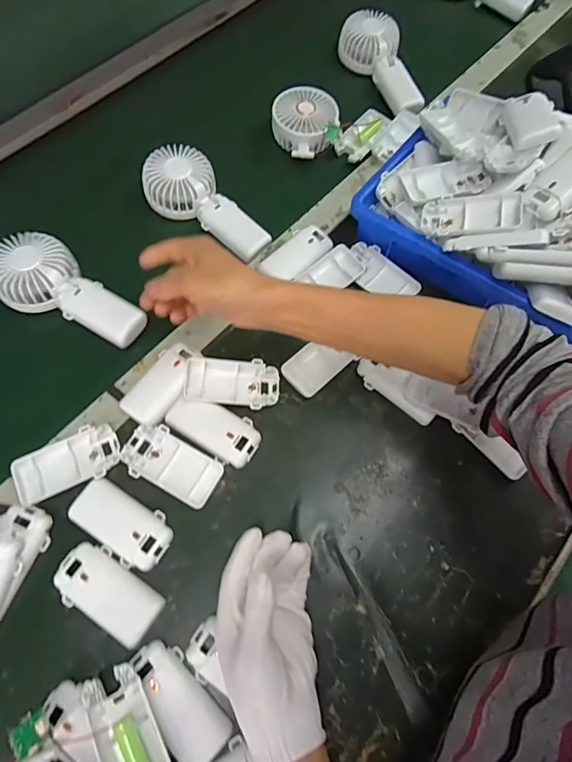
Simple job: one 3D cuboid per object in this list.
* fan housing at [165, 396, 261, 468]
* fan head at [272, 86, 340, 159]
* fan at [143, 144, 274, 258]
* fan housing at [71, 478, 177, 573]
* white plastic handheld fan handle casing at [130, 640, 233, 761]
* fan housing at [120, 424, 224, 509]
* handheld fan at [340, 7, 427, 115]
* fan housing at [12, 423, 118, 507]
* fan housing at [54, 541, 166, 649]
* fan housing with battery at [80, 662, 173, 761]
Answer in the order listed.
[{"bbox_3d":[-0.068,0.047,0.440,0.089,0.019,0.049,34,71,12],"label":"fan housing"},{"bbox_3d":[0.026,-0.345,0.603,0.086,0.042,0.093,1,67,-1],"label":"fan head"},{"bbox_3d":[-0.095,-0.216,0.548,0.177,0.034,0.080,41,71,3],"label":"fan"},{"bbox_3d":[-0.149,0.128,0.405,0.094,0.011,0.050,36,71,13],"label":"fan housing"},{"bbox_3d":[-0.086,0.251,0.349,0.041,0.016,0.093,-39,73,-16],"label":"white plastic handheld fan handle casing"},{"bbox_3d":[-0.108,0.079,0.423,0.094,0.015,0.049,27,69,10],"label":"fan housing"},{"bbox_3d":[0.140,-0.465,0.649,0.084,0.049,0.184,-13,68,-6],"label":"handheld fan"},{"bbox_3d":[-0.207,0.078,0.424,0.096,0.011,0.051,-25,70,-11],"label":"fan housing"},{"bbox_3d":[-0.154,0.181,0.384,0.092,0.013,0.049,30,70,11],"label":"fan housing"},{"bbox_3d":[-0.116,0.268,0.336,0.043,0.023,0.095,-27,70,-12],"label":"fan housing with battery"}]

